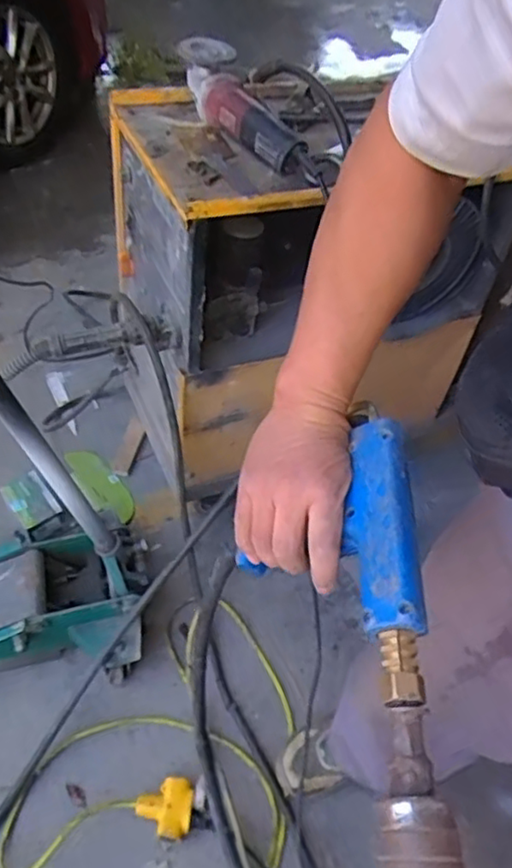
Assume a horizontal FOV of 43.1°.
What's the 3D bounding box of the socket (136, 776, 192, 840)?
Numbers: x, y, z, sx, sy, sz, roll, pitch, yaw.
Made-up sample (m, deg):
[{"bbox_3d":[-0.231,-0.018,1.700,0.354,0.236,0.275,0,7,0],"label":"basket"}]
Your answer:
[{"bbox_3d":[-0.149,0.596,1.036,0.090,0.049,0.087,3,50,0],"label":"socket"}]

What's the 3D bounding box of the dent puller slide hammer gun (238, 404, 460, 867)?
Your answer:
[{"bbox_3d":[0.087,0.262,0.334,0.040,0.035,0.649,1,58,-2],"label":"dent puller slide hammer gun"}]

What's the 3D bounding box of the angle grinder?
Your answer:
[{"bbox_3d":[-0.019,-0.516,1.009,0.092,0.097,0.294,-21,54,-21],"label":"angle grinder"}]

